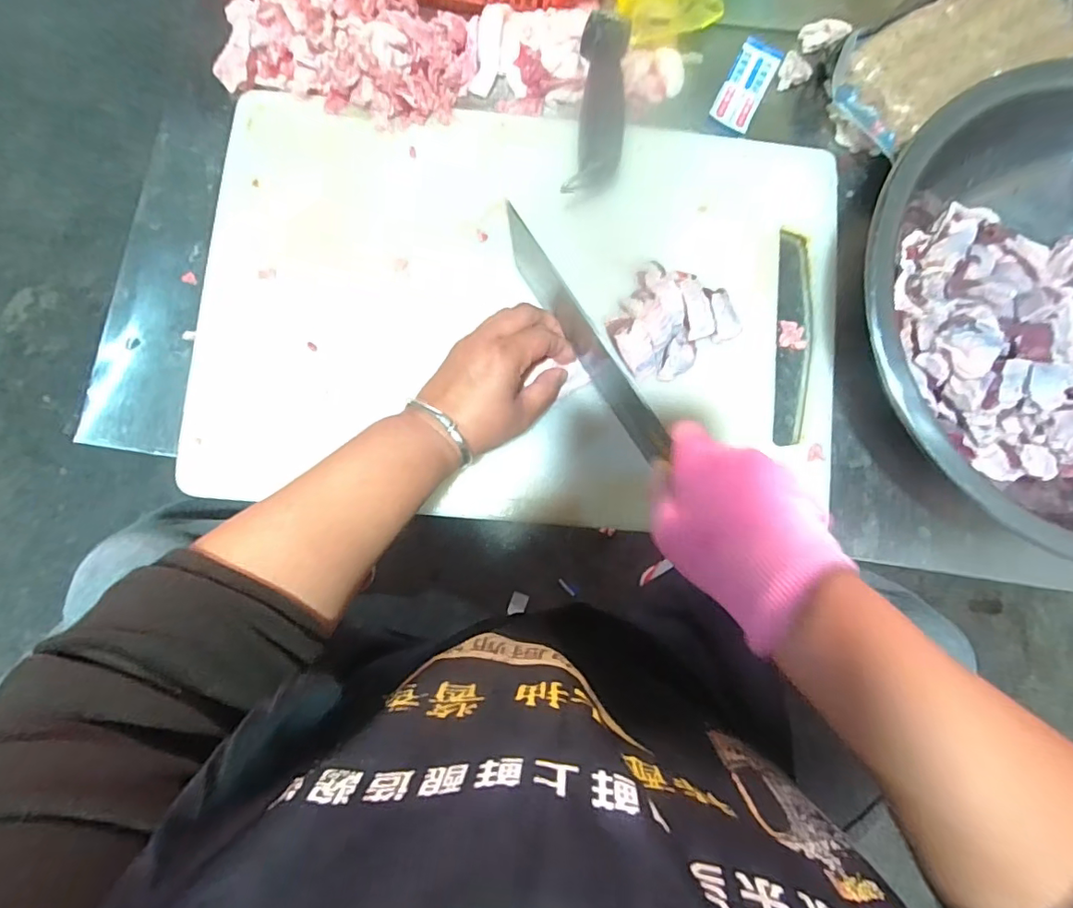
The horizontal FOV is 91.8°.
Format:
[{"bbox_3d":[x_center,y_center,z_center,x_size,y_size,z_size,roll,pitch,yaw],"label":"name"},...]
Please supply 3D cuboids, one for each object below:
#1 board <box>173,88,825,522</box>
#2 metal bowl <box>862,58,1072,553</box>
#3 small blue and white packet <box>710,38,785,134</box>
[{"bbox_3d":[-0.007,-0.108,0.395,0.476,0.031,0.311,5,88,-3],"label":"board"},{"bbox_3d":[0.384,-0.097,0.379,0.331,0.086,0.312,0,84,-3],"label":"metal bowl"},{"bbox_3d":[0.176,-0.309,0.435,0.034,0.010,0.087,26,83,0],"label":"small blue and white packet"}]

